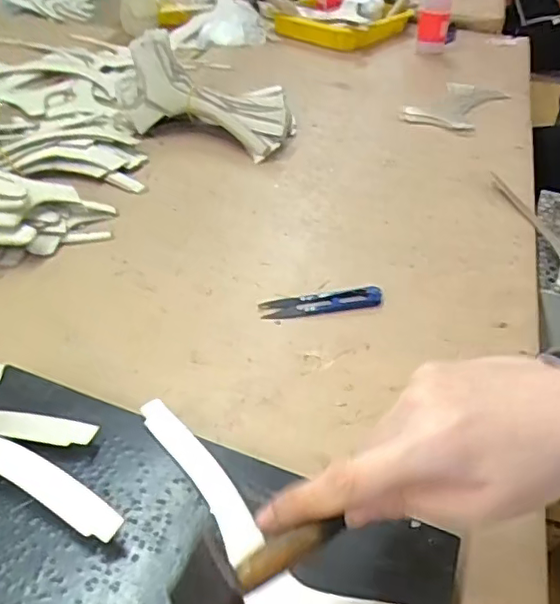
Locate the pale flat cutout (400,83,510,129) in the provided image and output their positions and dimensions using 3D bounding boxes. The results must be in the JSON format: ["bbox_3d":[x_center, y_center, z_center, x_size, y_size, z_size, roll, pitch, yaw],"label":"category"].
[{"bbox_3d":[0.260,-0.293,0.887,0.101,0.016,0.181,28,45,26],"label":"pale flat cutout"}]

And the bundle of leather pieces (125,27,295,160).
[{"bbox_3d":[-0.085,-0.247,0.729,0.208,0.101,0.108,21,40,-1],"label":"bundle of leather pieces"}]

